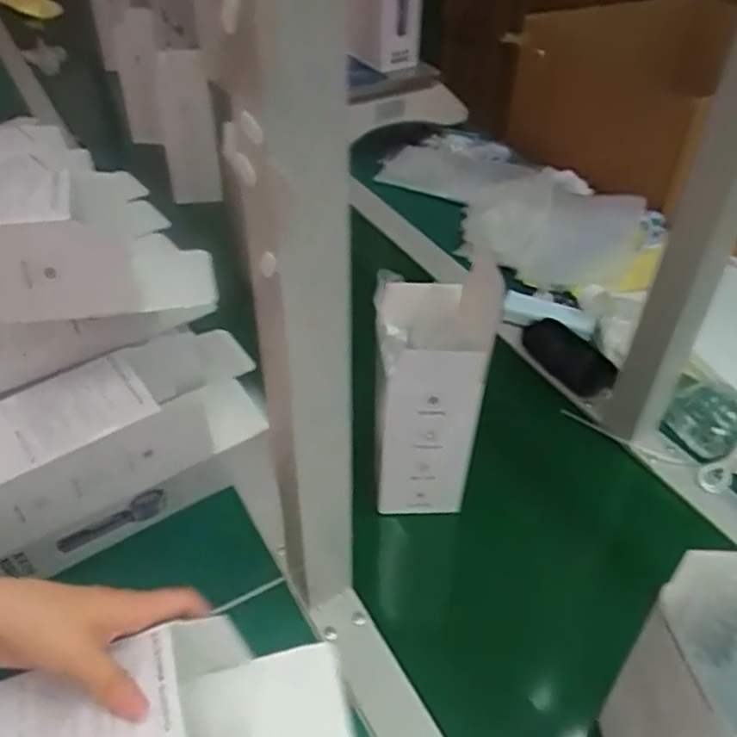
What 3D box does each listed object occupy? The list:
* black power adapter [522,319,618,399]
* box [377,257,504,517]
[{"bbox_3d":[0.217,-0.012,0.738,0.050,0.022,0.120,-52,54,9],"label":"black power adapter"},{"bbox_3d":[0.047,0.028,0.570,0.074,0.185,0.096,1,42,1],"label":"box"}]

